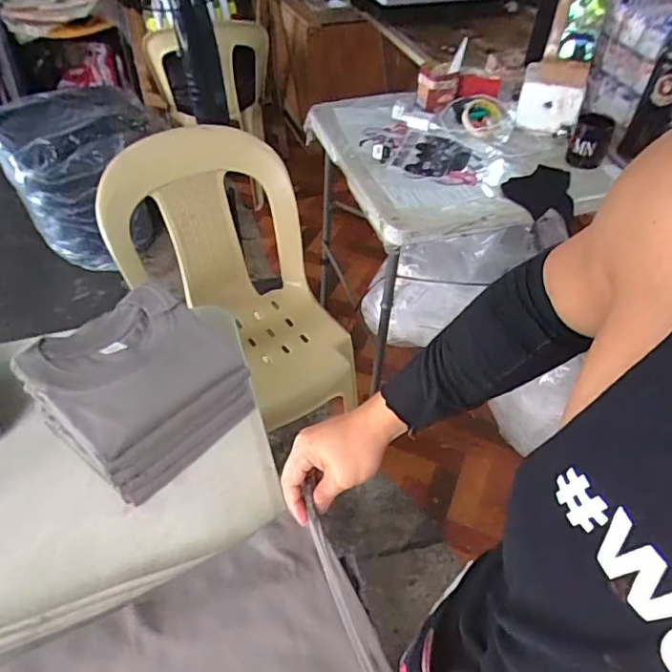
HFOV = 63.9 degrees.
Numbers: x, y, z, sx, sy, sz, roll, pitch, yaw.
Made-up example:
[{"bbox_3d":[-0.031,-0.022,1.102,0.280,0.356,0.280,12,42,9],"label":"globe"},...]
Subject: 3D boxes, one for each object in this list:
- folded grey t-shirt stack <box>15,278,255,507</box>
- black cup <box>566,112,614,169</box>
[{"bbox_3d":[-0.241,0.066,0.672,0.181,0.132,0.194,31,52,24],"label":"folded grey t-shirt stack"},{"bbox_3d":[0.554,-0.424,1.174,0.074,0.104,0.068,24,50,19],"label":"black cup"}]

